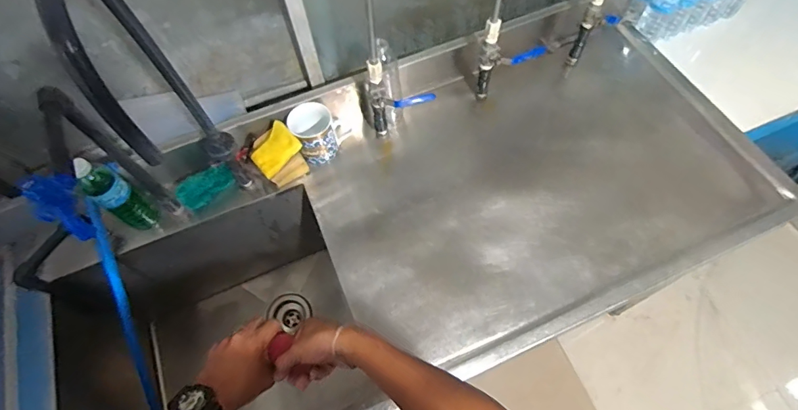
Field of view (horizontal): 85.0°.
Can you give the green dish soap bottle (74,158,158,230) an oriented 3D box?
[{"bbox_3d":[-0.513,-0.017,0.783,0.056,0.198,0.064,30,67,17],"label":"green dish soap bottle"}]

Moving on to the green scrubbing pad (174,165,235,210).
[{"bbox_3d":[-0.381,-0.036,0.860,0.108,0.061,0.008,-35,42,-12],"label":"green scrubbing pad"}]

